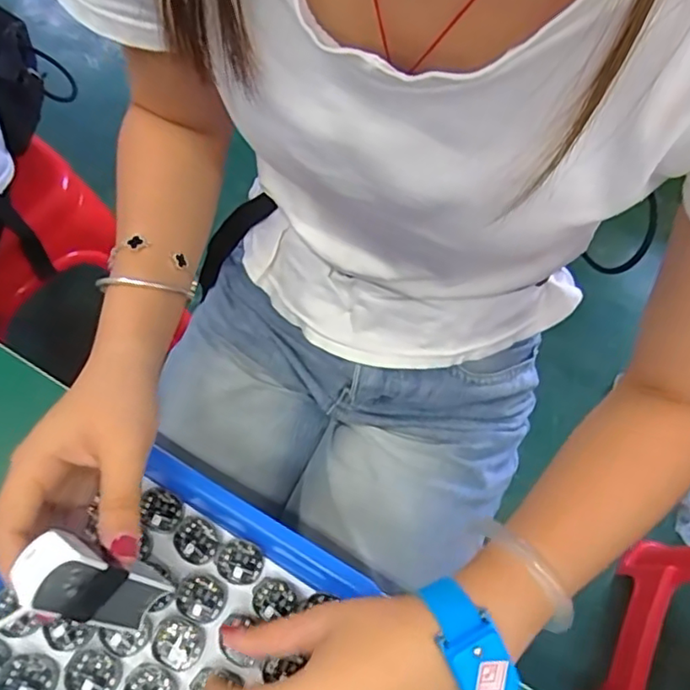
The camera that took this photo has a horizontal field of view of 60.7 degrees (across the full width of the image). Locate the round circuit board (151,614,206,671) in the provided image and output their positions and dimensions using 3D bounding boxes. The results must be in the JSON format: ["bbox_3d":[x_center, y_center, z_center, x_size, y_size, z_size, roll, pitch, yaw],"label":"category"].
[{"bbox_3d":[-0.095,0.170,0.337,0.027,0.004,0.026,1,62,-2],"label":"round circuit board"}]

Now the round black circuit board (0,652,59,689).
[{"bbox_3d":[-0.175,0.185,0.325,0.029,0.004,0.026,18,63,7],"label":"round black circuit board"}]

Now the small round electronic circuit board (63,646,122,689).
[{"bbox_3d":[-0.142,0.185,0.330,0.030,0.004,0.026,18,63,7],"label":"small round electronic circuit board"}]

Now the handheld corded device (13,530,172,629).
[{"bbox_3d":[-0.111,0.110,0.265,0.025,0.077,0.028,13,61,21],"label":"handheld corded device"}]

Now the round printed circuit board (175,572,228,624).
[{"bbox_3d":[-0.086,0.148,0.346,0.028,0.004,0.025,20,63,8],"label":"round printed circuit board"}]

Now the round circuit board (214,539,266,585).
[{"bbox_3d":[-0.064,0.131,0.358,0.029,0.004,0.025,20,63,8],"label":"round circuit board"}]

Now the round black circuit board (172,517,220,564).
[{"bbox_3d":[-0.091,0.120,0.361,0.027,0.004,0.025,1,62,-2],"label":"round black circuit board"}]

